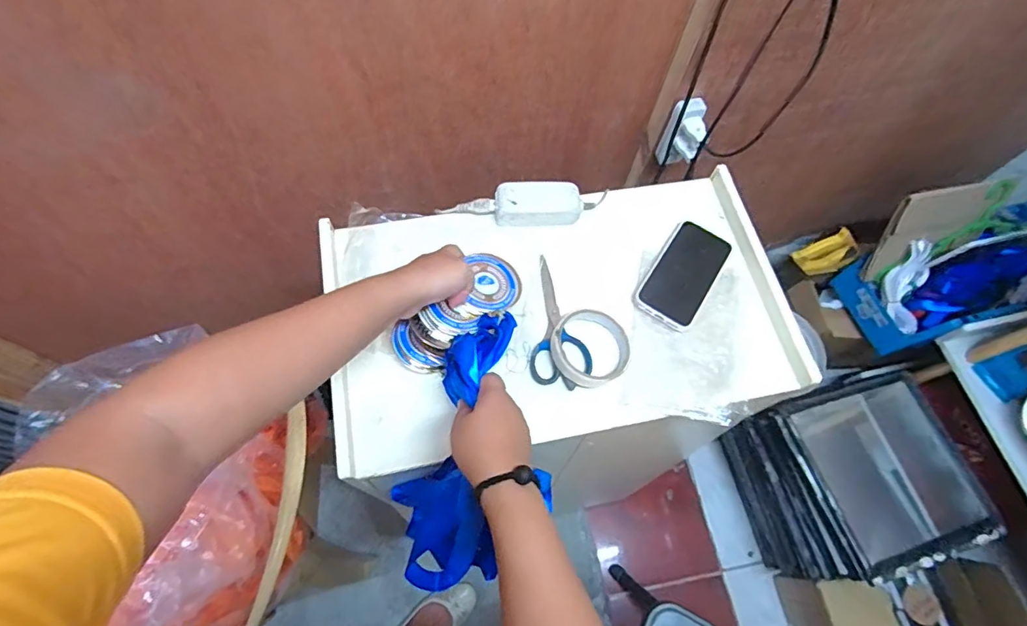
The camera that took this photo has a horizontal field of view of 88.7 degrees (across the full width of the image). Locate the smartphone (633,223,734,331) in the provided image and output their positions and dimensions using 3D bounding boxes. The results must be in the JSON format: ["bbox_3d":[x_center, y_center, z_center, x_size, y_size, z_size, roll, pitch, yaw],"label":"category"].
[{"bbox_3d":[0.204,-0.047,0.629,0.072,0.007,0.139,31,67,10],"label":"smartphone"}]

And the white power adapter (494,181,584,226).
[{"bbox_3d":[0.032,-0.134,0.651,0.108,0.031,0.047,-3,66,-5],"label":"white power adapter"}]

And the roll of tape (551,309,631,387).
[{"bbox_3d":[0.085,0.039,0.580,0.087,0.020,0.080,1,65,-3],"label":"roll of tape"}]

